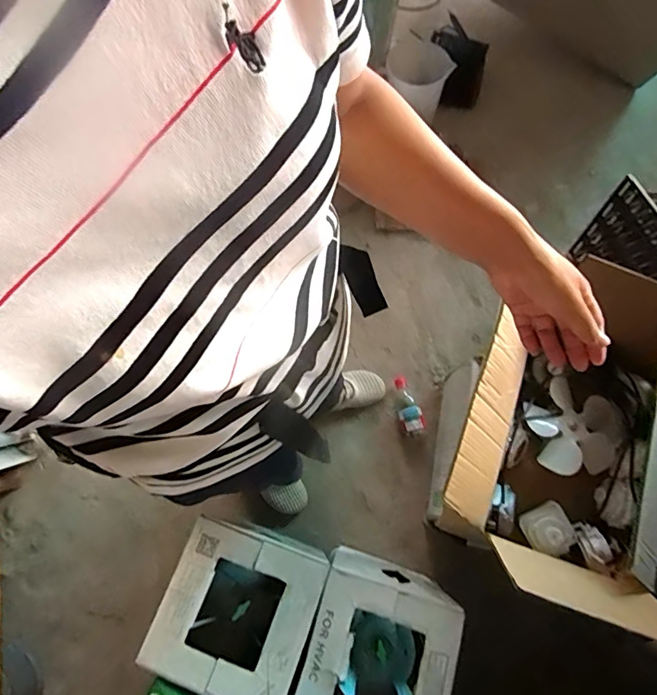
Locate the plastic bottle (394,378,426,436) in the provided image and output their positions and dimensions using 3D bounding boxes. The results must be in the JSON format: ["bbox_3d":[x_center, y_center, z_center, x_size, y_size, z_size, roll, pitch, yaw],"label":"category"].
[{"bbox_3d":[0.221,0.168,1.351,0.065,0.061,0.175,-11,59,-4],"label":"plastic bottle"}]

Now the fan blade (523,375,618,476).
[{"bbox_3d":[0.468,0.150,0.935,0.169,0.048,0.180,-3,71,-1],"label":"fan blade"}]

